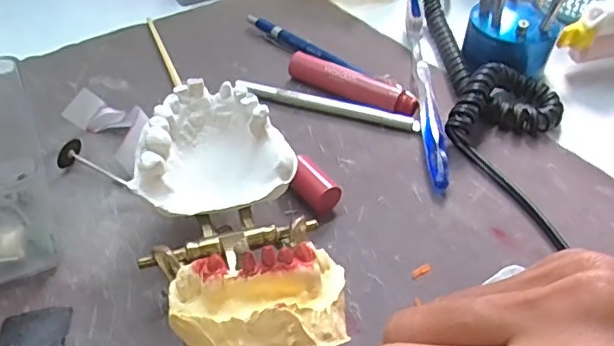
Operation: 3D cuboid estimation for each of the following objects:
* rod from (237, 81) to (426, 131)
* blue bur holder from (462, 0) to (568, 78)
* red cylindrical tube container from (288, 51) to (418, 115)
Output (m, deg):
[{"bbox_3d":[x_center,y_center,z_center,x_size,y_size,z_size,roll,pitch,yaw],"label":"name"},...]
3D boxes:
[{"bbox_3d":[0.012,-0.042,0.354,0.114,0.009,0.007,13,45,10],"label":"rod"},{"bbox_3d":[0.141,-0.106,0.382,0.056,0.072,0.058,19,46,16],"label":"blue bur holder"},{"bbox_3d":[0.028,-0.055,0.363,0.088,0.018,0.017,27,49,22],"label":"red cylindrical tube container"}]

